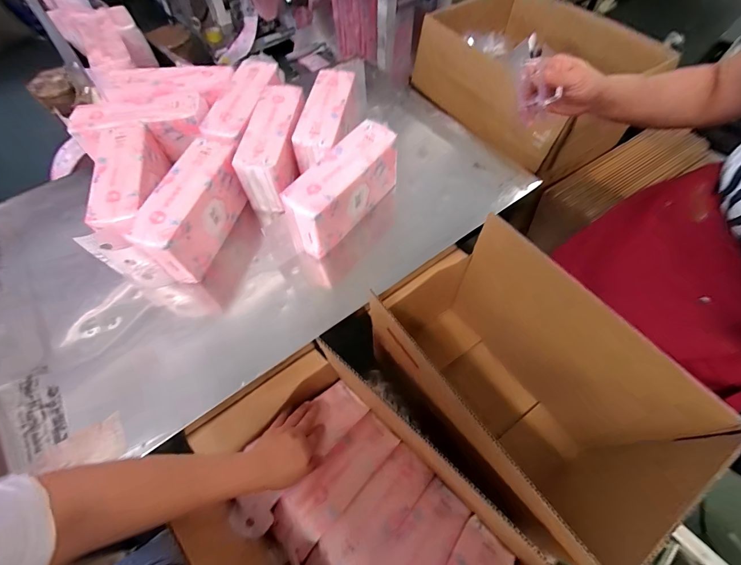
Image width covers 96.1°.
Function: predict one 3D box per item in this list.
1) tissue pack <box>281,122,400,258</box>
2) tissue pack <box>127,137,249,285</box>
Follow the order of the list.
[{"bbox_3d":[-0.052,-0.187,0.667,0.084,0.126,0.264,32,67,17],"label":"tissue pack"},{"bbox_3d":[-0.334,-0.143,0.648,0.083,0.131,0.261,14,62,9],"label":"tissue pack"}]

